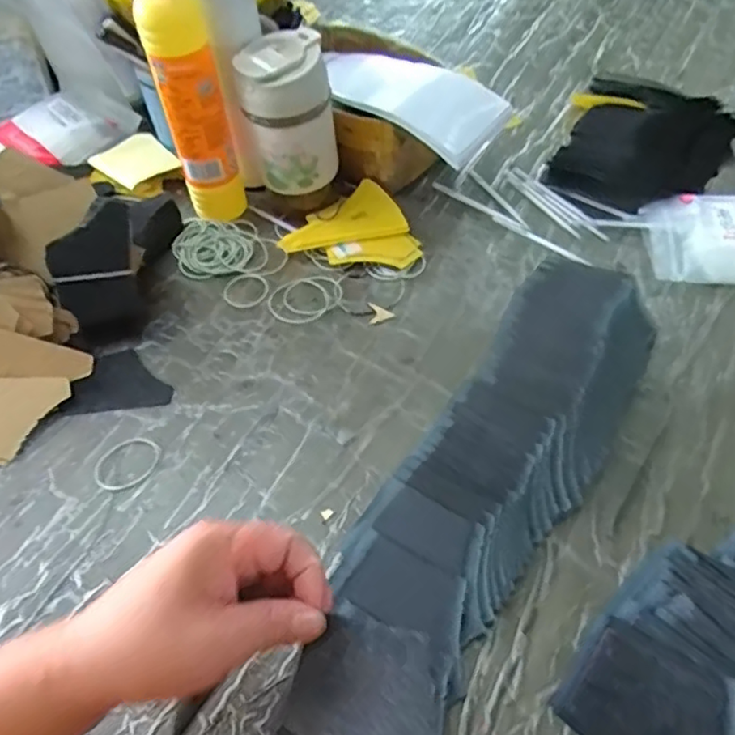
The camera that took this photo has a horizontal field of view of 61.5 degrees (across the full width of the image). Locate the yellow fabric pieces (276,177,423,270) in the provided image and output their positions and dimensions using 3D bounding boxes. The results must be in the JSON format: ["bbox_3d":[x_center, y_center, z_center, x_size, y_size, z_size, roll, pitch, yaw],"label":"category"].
[{"bbox_3d":[-0.011,-0.127,0.604,0.115,0.020,0.110,-37,58,-22],"label":"yellow fabric pieces"}]

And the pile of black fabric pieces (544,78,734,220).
[{"bbox_3d":[0.287,-0.233,0.639,0.157,0.047,0.207,25,58,22],"label":"pile of black fabric pieces"}]

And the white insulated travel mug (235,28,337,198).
[{"bbox_3d":[-0.073,-0.233,0.576,0.079,0.123,0.072,-10,53,-5],"label":"white insulated travel mug"}]

